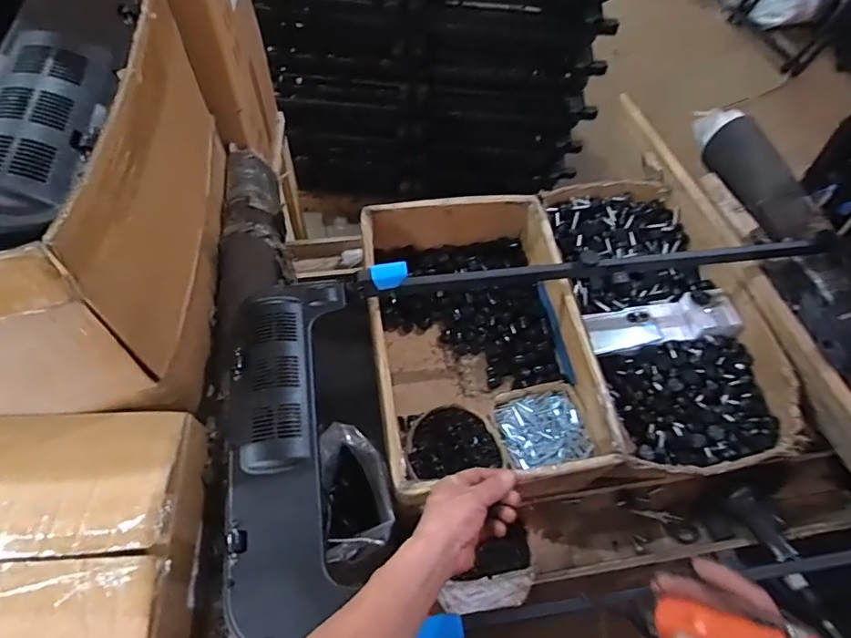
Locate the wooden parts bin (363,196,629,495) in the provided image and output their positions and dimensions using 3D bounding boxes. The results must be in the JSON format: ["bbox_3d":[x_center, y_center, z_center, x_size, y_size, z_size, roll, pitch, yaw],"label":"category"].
[{"bbox_3d":[0.083,0.038,0.921,0.340,0.177,0.519,-7,60,-7],"label":"wooden parts bin"}]

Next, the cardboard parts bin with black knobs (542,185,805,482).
[{"bbox_3d":[0.431,-0.021,0.955,0.321,0.116,0.592,-2,60,-5],"label":"cardboard parts bin with black knobs"}]

